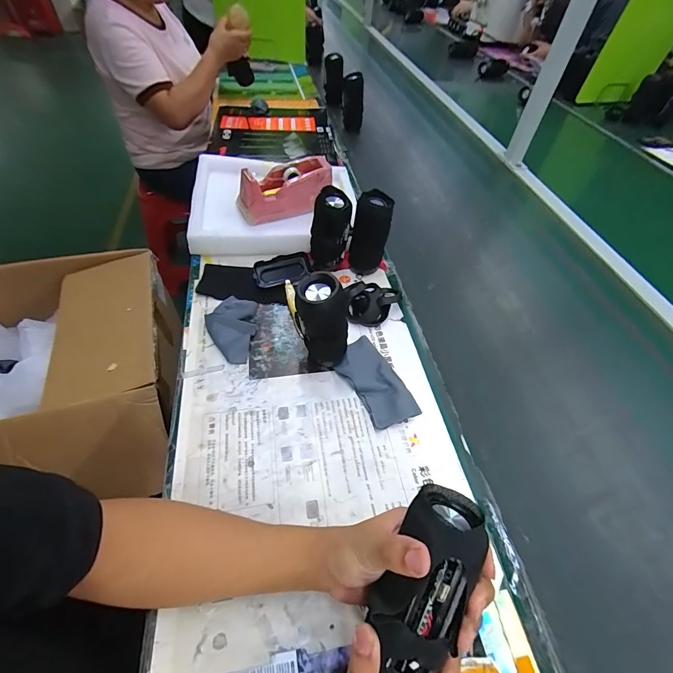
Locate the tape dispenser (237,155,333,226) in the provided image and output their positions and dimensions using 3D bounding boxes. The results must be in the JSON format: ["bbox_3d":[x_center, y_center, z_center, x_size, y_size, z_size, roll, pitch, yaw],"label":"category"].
[{"bbox_3d":[-0.111,-0.315,0.741,0.200,0.085,0.076,-21,55,-19],"label":"tape dispenser"}]

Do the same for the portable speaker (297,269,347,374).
[{"bbox_3d":[-0.020,-0.018,0.499,0.068,0.155,0.051,-7,51,-10],"label":"portable speaker"}]

